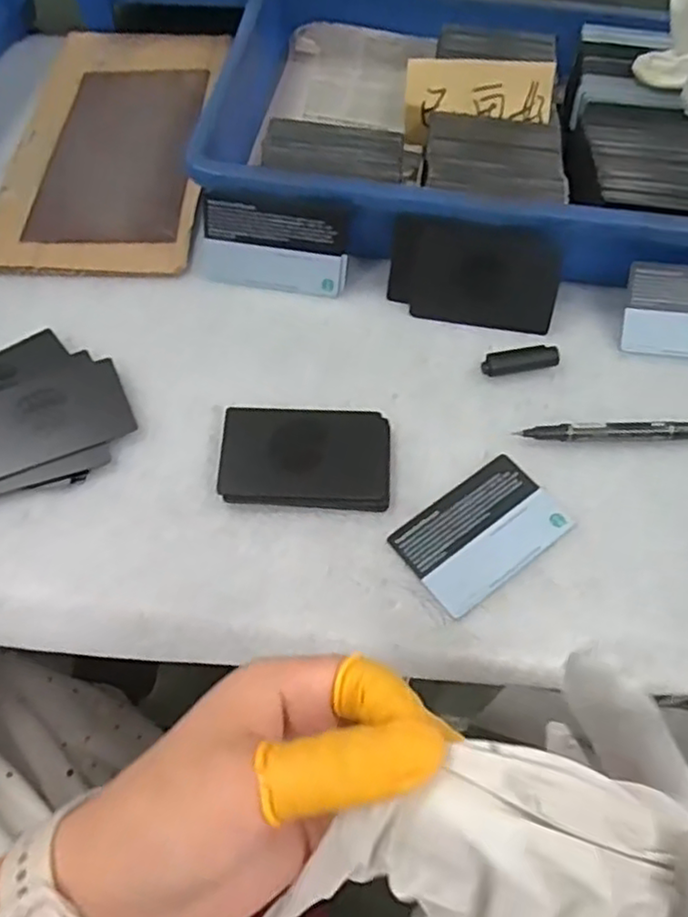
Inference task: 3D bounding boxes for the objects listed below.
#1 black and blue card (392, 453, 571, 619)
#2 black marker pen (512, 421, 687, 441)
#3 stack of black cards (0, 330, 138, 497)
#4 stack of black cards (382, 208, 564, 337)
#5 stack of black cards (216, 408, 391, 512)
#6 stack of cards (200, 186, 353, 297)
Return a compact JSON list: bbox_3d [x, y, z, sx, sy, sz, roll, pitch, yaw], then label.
[{"bbox_3d":[0.070,0.036,0.346,0.084,0.004,0.054,-34,67,-18],"label":"black and blue card"},{"bbox_3d":[0.160,-0.015,0.378,0.122,0.010,0.010,-1,61,-2],"label":"black marker pen"},{"bbox_3d":[-0.177,-0.025,0.368,0.114,0.007,0.095,-13,63,-9],"label":"stack of black cards"},{"bbox_3d":[0.079,-0.111,0.410,0.100,0.061,0.007,9,33,2],"label":"stack of black cards"},{"bbox_3d":[-0.020,-0.001,0.361,0.088,0.009,0.056,2,61,-1],"label":"stack of black cards"},{"bbox_3d":[-0.043,-0.131,0.416,0.089,0.055,0.010,8,38,1],"label":"stack of cards"}]

